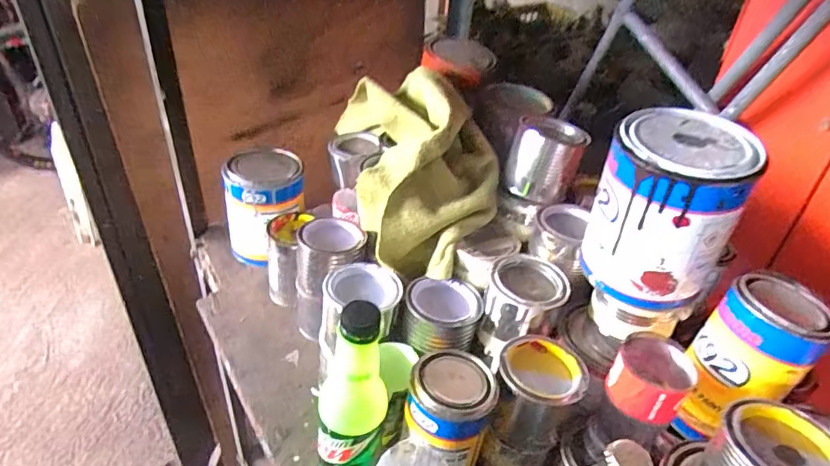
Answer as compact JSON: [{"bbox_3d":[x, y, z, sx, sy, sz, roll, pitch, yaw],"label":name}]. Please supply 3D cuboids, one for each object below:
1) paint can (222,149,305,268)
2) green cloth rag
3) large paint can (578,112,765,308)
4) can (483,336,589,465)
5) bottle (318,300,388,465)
[{"bbox_3d":[-0.202,-0.034,0.708,0.102,0.128,0.100,3,36,-2],"label":"paint can"},{"bbox_3d":[0.002,-0.089,0.602,0.153,0.136,0.316,-5,51,-13],"label":"green cloth rag"},{"bbox_3d":[0.197,-0.007,0.416,0.104,0.156,0.092,24,40,25],"label":"large paint can"},{"bbox_3d":[0.104,0.154,0.457,0.072,0.100,0.075,3,36,-2],"label":"can"},{"bbox_3d":[-0.052,0.140,0.419,0.053,0.191,0.051,3,36,-1],"label":"bottle"}]

